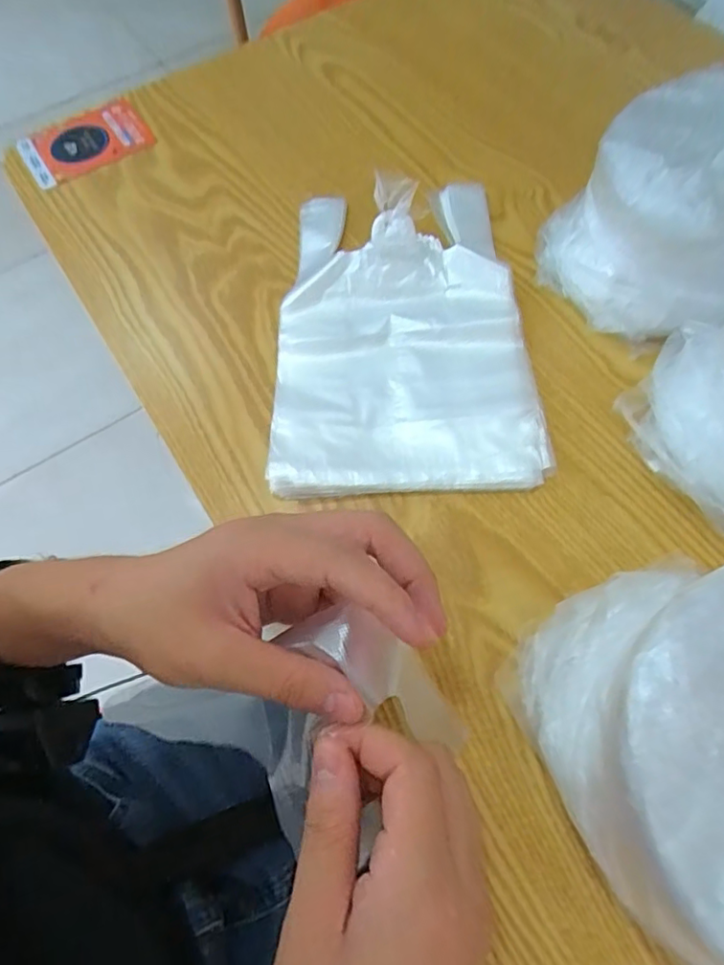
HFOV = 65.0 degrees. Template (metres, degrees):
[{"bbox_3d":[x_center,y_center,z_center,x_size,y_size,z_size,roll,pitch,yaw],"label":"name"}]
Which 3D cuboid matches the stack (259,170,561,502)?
[{"bbox_3d":[0.023,-0.111,0.377,0.159,0.030,0.252,-4,65,1],"label":"stack"}]

